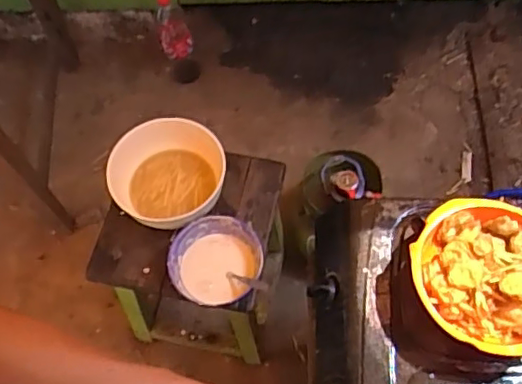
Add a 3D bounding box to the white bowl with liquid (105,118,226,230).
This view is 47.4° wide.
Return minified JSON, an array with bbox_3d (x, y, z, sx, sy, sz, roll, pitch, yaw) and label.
[{"bbox_3d":[-0.164,-0.020,1.041,0.202,0.096,0.188,-1,63,1],"label":"white bowl with liquid"}]

